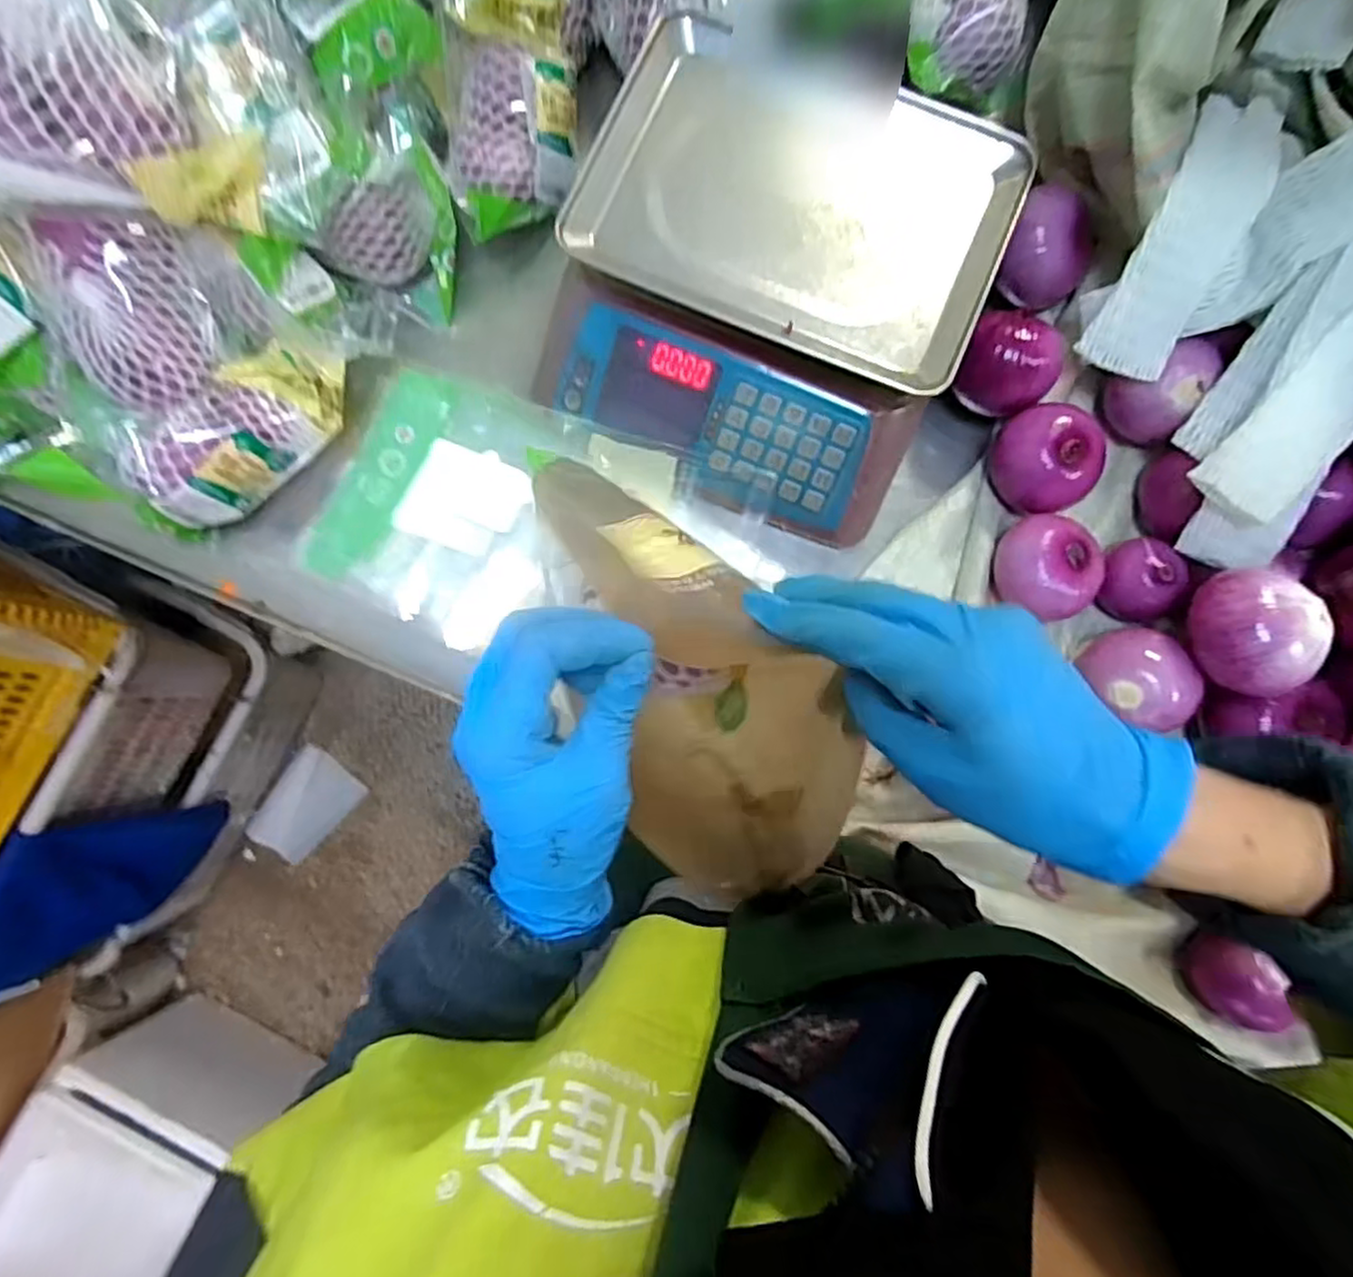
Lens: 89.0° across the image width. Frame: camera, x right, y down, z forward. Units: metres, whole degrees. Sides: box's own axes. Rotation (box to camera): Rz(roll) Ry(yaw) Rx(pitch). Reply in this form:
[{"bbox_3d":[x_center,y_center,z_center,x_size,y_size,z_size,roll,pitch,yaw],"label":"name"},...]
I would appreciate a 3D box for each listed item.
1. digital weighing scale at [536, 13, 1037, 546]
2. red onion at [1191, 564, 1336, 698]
[{"bbox_3d":[0.078,-0.296,0.582,0.327,0.102,0.344,21,83,3],"label":"digital weighing scale"},{"bbox_3d":[0.427,-0.004,0.518,0.072,0.071,0.093,-5,83,0],"label":"red onion"}]

